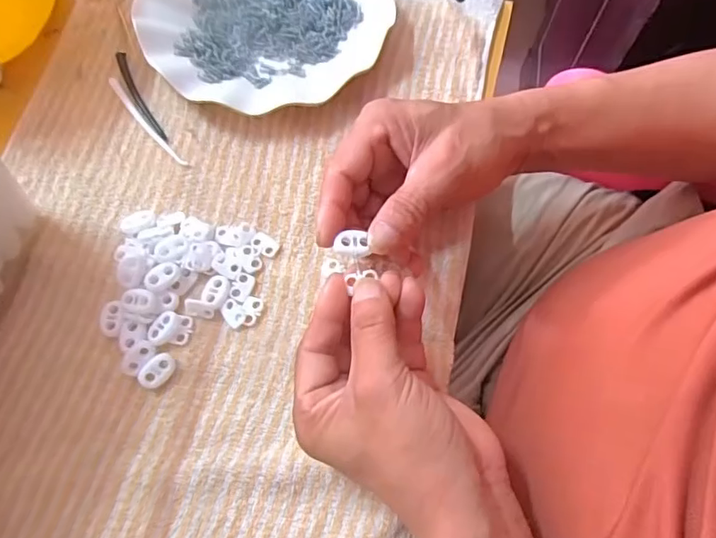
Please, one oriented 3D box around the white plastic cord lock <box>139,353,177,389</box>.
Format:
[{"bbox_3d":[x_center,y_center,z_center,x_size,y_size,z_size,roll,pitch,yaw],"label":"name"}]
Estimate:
[{"bbox_3d":[-0.119,0.060,0.314,0.014,0.010,0.022,32,72,12],"label":"white plastic cord lock"}]

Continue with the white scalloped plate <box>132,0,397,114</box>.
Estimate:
[{"bbox_3d":[-0.073,-0.201,0.405,0.178,0.026,0.166,0,69,1],"label":"white scalloped plate"}]

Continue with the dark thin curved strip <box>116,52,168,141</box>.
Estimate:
[{"bbox_3d":[-0.161,-0.127,0.386,0.010,0.004,0.085,-29,71,-10],"label":"dark thin curved strip"}]

